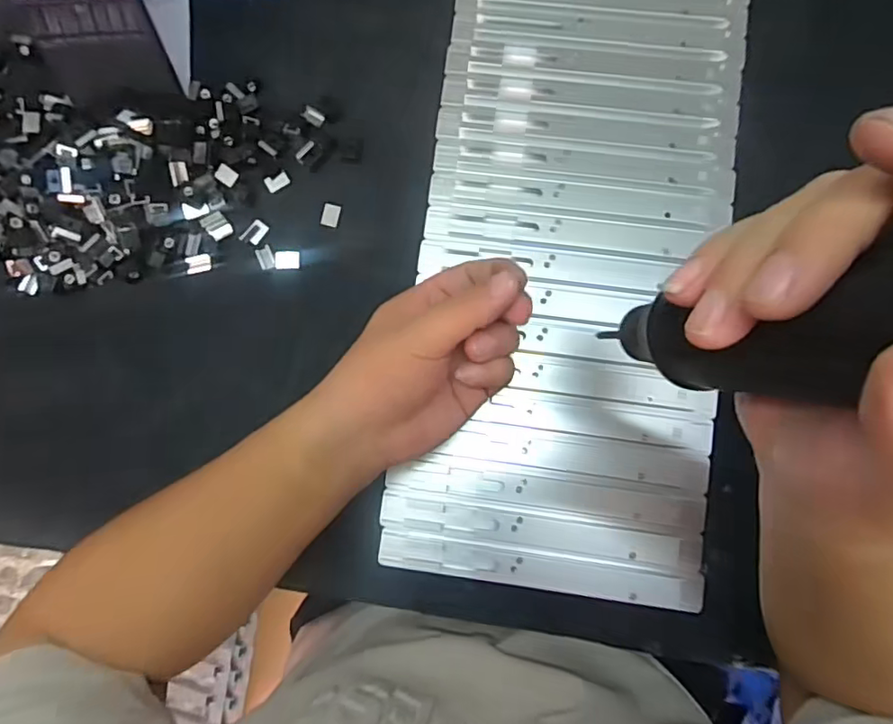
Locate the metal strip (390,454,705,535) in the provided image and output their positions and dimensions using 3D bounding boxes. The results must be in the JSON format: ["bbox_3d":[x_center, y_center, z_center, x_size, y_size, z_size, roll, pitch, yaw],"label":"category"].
[{"bbox_3d":[0.067,0.087,0.383,0.211,0.006,0.028,7,84,4],"label":"metal strip"}]

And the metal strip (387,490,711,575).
[{"bbox_3d":[0.064,0.113,0.380,0.216,0.006,0.024,7,84,4],"label":"metal strip"}]

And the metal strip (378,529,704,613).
[{"bbox_3d":[0.063,0.139,0.377,0.214,0.005,0.025,7,84,4],"label":"metal strip"}]

